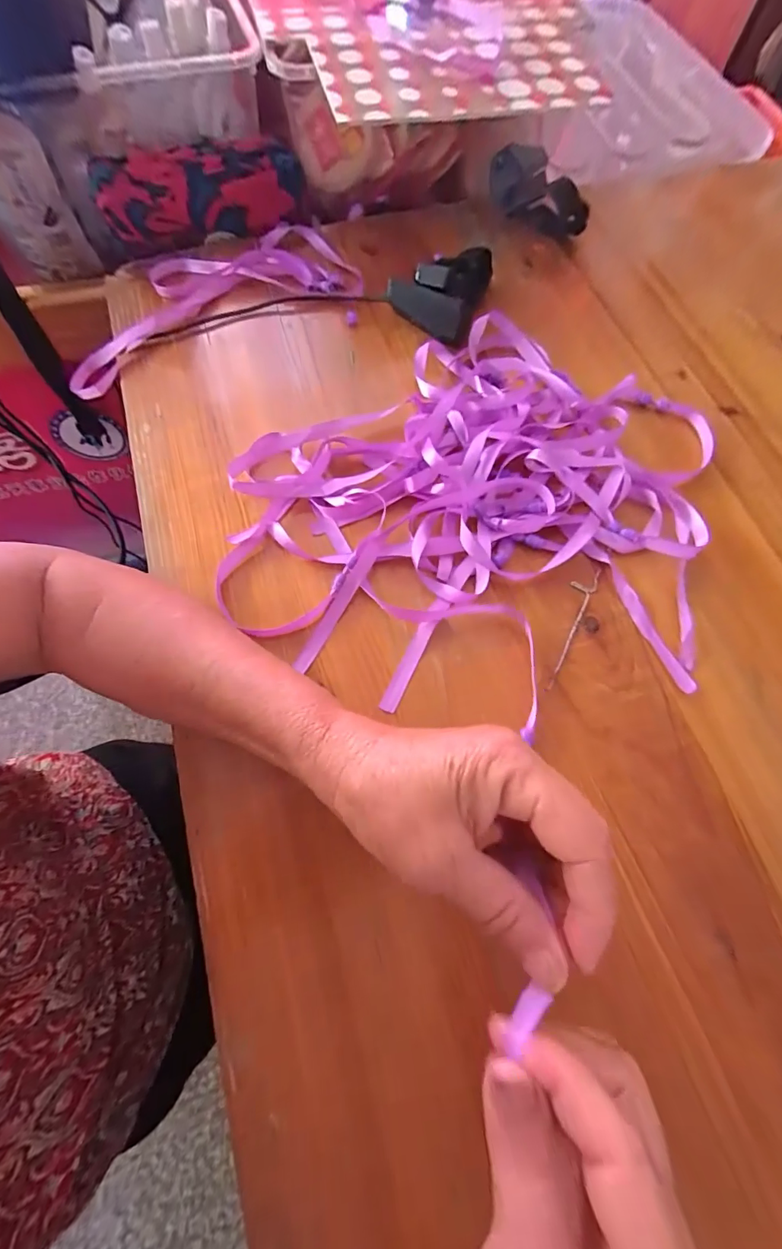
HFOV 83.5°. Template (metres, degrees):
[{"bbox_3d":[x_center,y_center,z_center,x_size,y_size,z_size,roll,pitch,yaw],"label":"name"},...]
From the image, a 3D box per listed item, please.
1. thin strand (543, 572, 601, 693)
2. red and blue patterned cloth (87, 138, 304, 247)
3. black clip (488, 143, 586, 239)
[{"bbox_3d":[0.117,-0.001,0.288,0.015,0.004,0.095,29,69,8],"label":"thin strand"},{"bbox_3d":[-0.165,-0.381,0.389,0.172,0.054,0.048,-18,72,-9],"label":"red and blue patterned cloth"},{"bbox_3d":[0.142,-0.409,0.418,0.101,0.042,0.031,24,68,-11],"label":"black clip"}]

